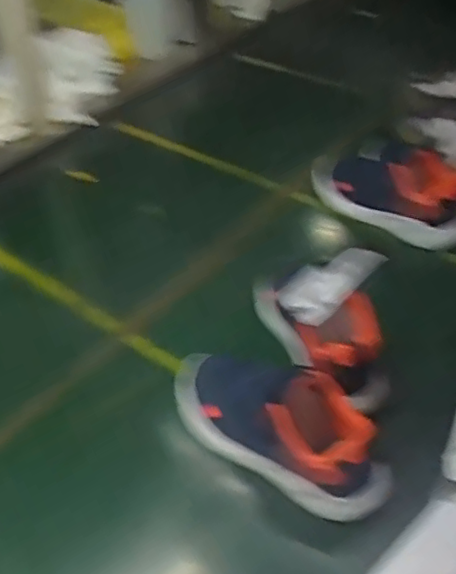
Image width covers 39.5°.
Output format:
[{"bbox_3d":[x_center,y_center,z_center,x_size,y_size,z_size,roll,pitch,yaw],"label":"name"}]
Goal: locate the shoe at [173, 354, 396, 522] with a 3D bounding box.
[{"bbox_3d":[0.039,0.118,0.583,0.228,0.079,0.078,25,49,27],"label":"shoe"}]

